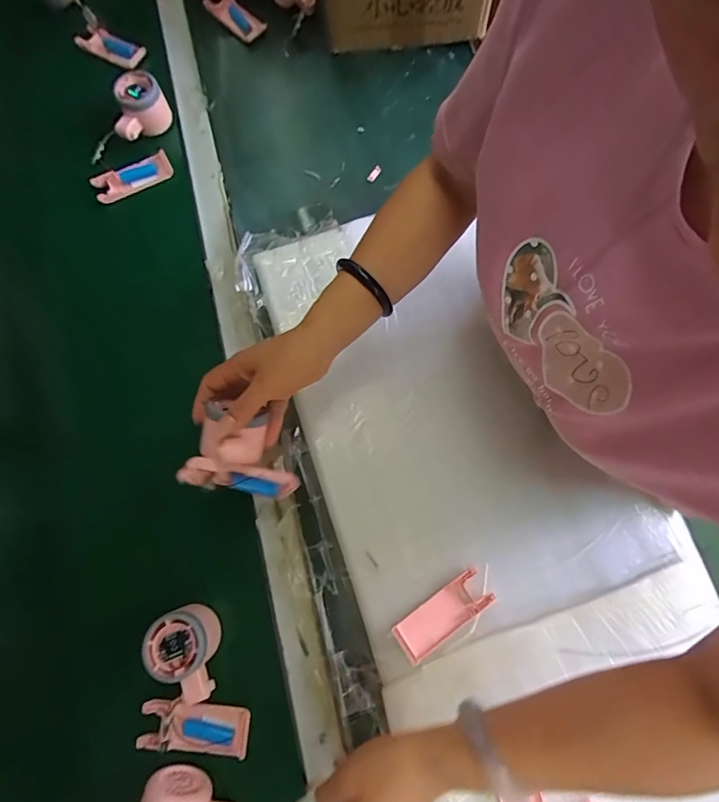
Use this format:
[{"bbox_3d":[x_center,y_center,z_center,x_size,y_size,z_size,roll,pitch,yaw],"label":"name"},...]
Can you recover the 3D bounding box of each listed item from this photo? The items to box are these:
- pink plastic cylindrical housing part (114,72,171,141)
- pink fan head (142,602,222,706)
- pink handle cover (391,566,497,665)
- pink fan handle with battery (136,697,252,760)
[{"bbox_3d":[-0.296,-0.396,0.590,0.084,0.058,0.052,-33,76,-9],"label":"pink plastic cylindrical housing part"},{"bbox_3d":[-0.171,0.245,0.424,0.060,0.041,0.082,-3,73,-1],"label":"pink fan head"},{"bbox_3d":[0.085,0.215,0.444,0.103,0.008,0.038,-33,76,-9],"label":"pink handle cover"},{"bbox_3d":[-0.159,0.316,0.426,0.105,0.011,0.040,3,73,1],"label":"pink fan handle with battery"}]

